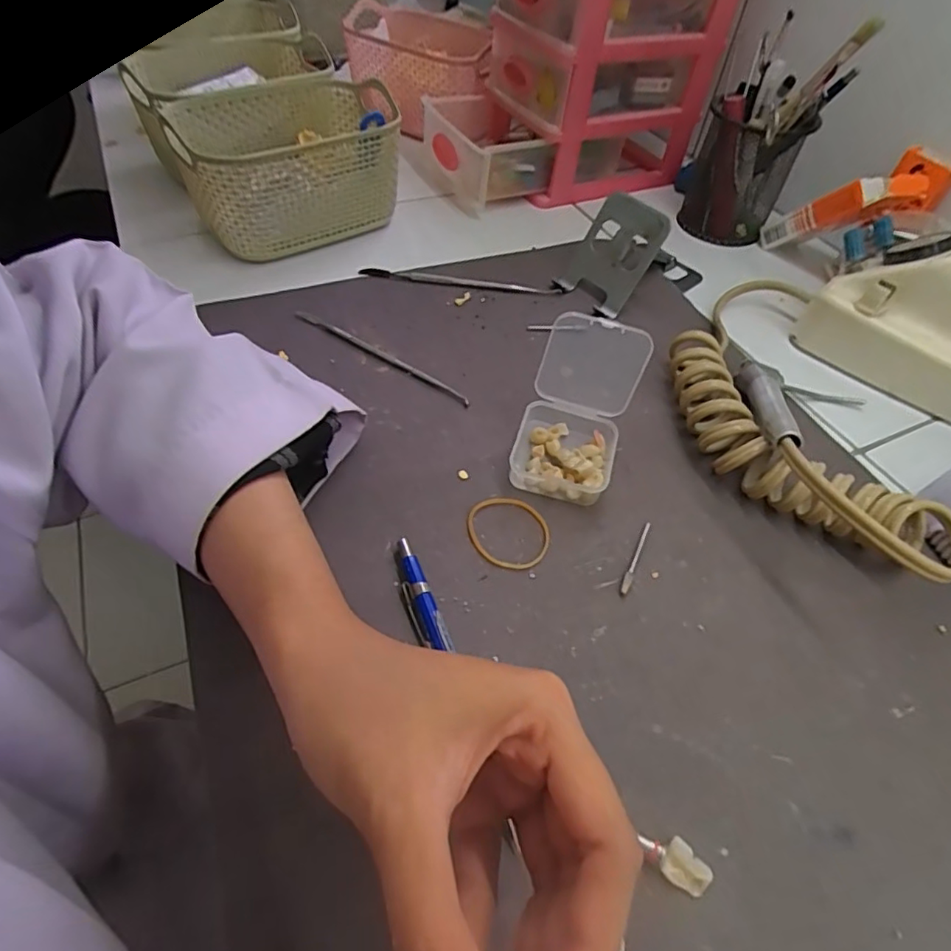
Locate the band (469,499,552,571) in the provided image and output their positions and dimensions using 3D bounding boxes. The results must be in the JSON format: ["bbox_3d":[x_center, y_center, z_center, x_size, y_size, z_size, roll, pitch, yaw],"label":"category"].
[{"bbox_3d":[0.018,0.030,0.300,0.042,0.004,0.044,2,51,-2],"label":"band"}]

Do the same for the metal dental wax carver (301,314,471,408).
[{"bbox_3d":[-0.063,-0.082,0.380,0.144,0.006,0.010,29,55,19],"label":"metal dental wax carver"}]

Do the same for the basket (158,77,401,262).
[{"bbox_3d":[-0.155,-0.260,0.471,0.172,0.086,0.160,-28,58,-24],"label":"basket"}]

